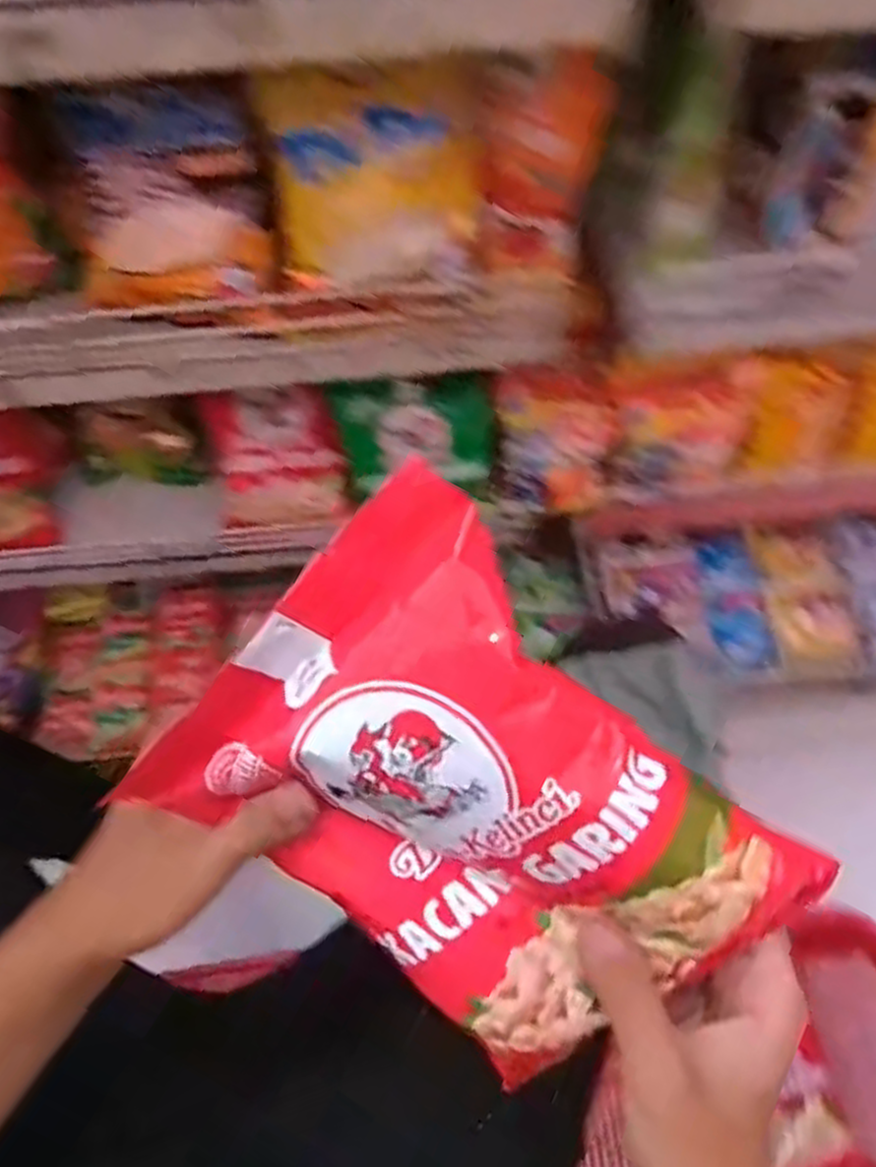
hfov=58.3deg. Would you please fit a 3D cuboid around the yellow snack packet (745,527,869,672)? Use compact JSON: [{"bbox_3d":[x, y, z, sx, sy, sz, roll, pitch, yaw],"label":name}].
[{"bbox_3d":[0.419,0.012,0.900,0.102,0.031,0.175,-5,65,-2],"label":"yellow snack packet"}]

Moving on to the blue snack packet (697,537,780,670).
[{"bbox_3d":[0.328,0.024,0.869,0.088,0.021,0.146,-7,80,-16],"label":"blue snack packet"}]

